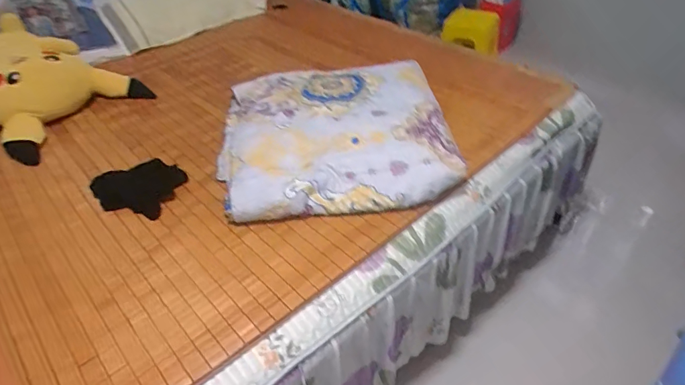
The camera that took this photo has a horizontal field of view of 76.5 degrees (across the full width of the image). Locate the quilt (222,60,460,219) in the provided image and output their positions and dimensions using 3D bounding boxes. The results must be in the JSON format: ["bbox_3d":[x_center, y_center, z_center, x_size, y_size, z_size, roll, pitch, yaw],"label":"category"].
[{"bbox_3d":[-0.032,-0.175,1.220,0.606,0.130,0.587,-5,41,-1],"label":"quilt"}]

